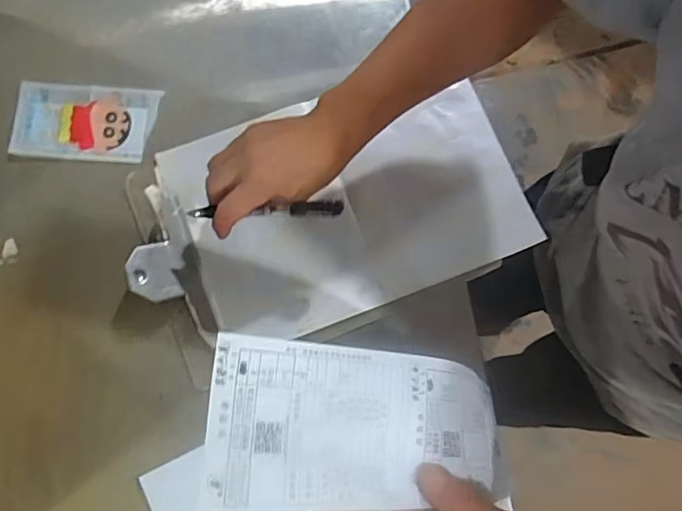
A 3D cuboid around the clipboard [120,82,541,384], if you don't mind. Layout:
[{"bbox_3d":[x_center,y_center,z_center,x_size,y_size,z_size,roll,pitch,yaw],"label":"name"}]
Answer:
[{"bbox_3d":[-0.010,-0.038,0.518,0.363,0.029,0.211,-15,79,-4],"label":"clipboard"}]

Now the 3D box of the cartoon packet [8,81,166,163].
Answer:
[{"bbox_3d":[-0.260,-0.138,0.545,0.141,0.009,0.080,3,78,1],"label":"cartoon packet"}]

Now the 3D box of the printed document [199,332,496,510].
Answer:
[{"bbox_3d":[0.019,0.103,0.328,0.201,0.014,0.093,8,77,-27],"label":"printed document"}]

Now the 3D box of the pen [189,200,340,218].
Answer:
[{"bbox_3d":[-0.066,-0.039,0.468,0.135,0.015,0.014,-2,78,2],"label":"pen"}]

